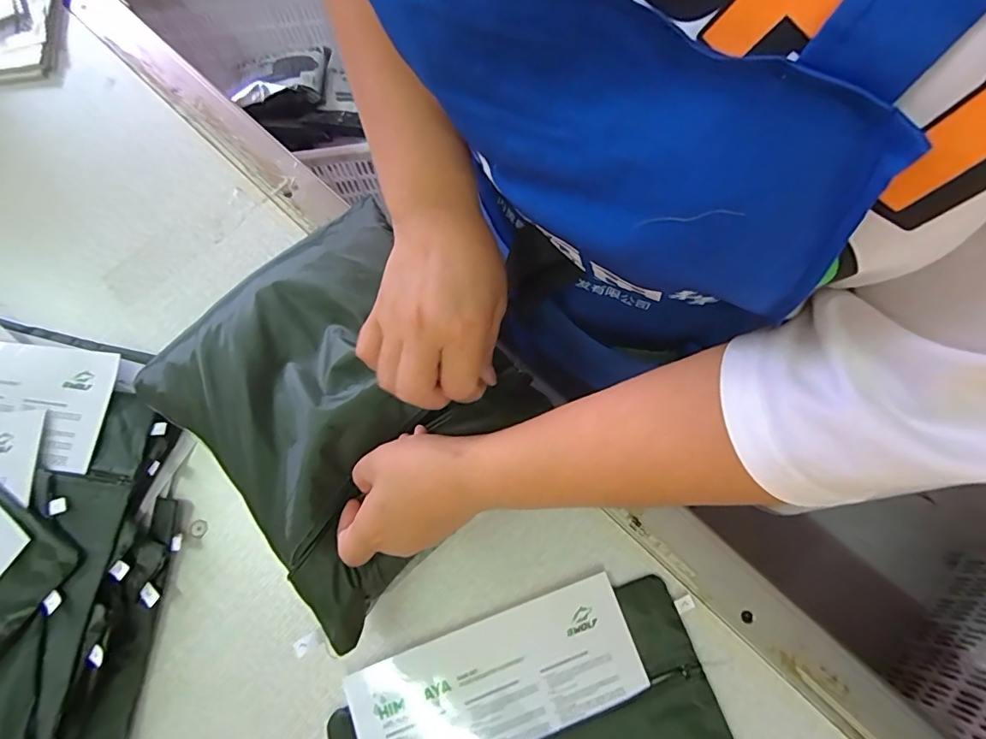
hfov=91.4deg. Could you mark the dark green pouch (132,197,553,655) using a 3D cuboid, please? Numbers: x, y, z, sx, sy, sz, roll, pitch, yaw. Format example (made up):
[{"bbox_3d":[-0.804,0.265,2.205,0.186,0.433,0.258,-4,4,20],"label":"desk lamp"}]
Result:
[{"bbox_3d":[-0.110,0.020,0.365,0.263,0.046,0.229,43,76,12],"label":"dark green pouch"}]

